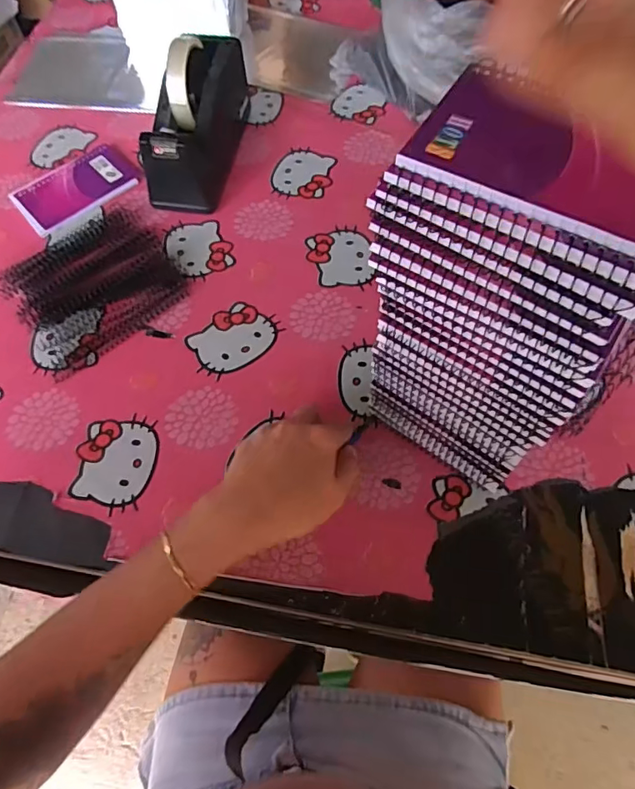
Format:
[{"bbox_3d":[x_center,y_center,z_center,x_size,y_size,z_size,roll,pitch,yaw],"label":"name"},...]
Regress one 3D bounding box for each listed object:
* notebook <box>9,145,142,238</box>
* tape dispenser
[{"bbox_3d":[-0.288,-0.248,0.615,0.140,0.009,0.088,-42,69,-18],"label":"notebook"},{"bbox_3d":[-0.139,-0.318,0.587,0.072,0.116,0.203,9,64,6],"label":"tape dispenser"}]

